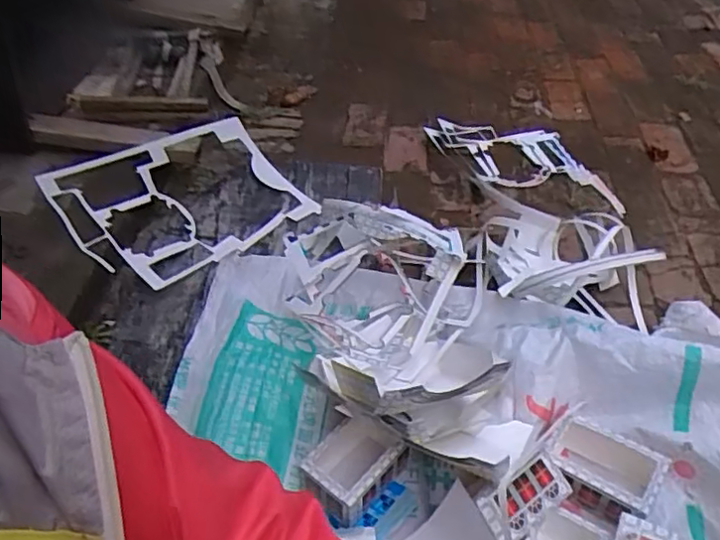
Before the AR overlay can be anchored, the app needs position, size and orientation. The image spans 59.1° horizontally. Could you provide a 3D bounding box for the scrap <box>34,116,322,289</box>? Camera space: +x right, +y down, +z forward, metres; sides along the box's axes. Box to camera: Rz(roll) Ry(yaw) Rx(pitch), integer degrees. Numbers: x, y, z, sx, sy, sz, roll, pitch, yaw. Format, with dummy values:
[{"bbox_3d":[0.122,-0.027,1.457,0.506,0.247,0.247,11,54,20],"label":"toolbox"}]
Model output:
[{"bbox_3d":[-0.391,-0.154,1.426,0.526,0.118,0.351,-26,75,-32],"label":"scrap"}]

